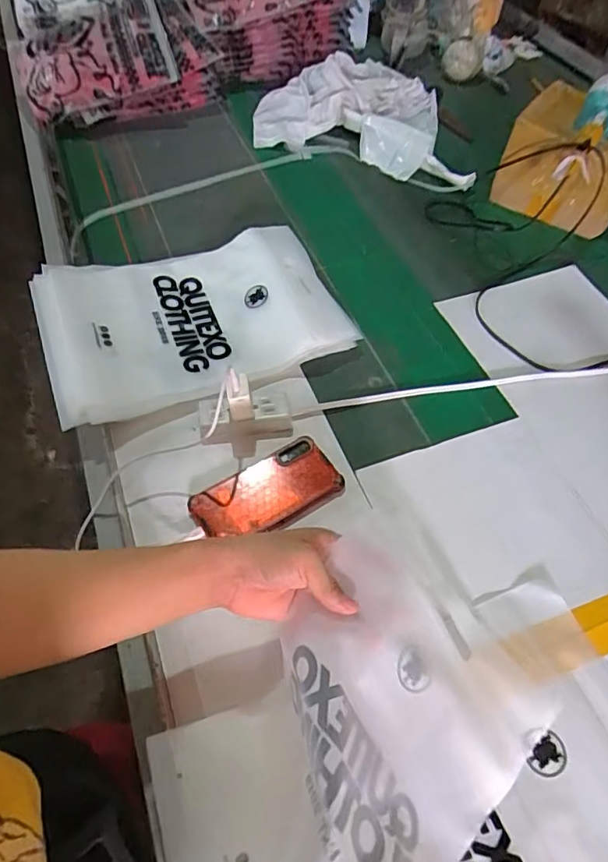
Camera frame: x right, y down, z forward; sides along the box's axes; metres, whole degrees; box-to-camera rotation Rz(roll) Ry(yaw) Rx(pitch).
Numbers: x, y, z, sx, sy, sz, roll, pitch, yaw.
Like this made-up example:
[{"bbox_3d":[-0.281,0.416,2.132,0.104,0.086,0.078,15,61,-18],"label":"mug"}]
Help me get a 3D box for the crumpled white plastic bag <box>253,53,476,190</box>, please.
[{"bbox_3d":[0.096,-0.636,1.061,0.395,0.082,0.437,-1,55,-1],"label":"crumpled white plastic bag"}]

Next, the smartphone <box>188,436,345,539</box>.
[{"bbox_3d":[-0.039,0.072,0.600,0.162,0.011,0.084,-28,60,-19],"label":"smartphone"}]

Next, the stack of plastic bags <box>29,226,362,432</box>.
[{"bbox_3d":[-0.158,-0.163,0.742,0.386,0.051,0.276,-19,57,-14],"label":"stack of plastic bags"}]

